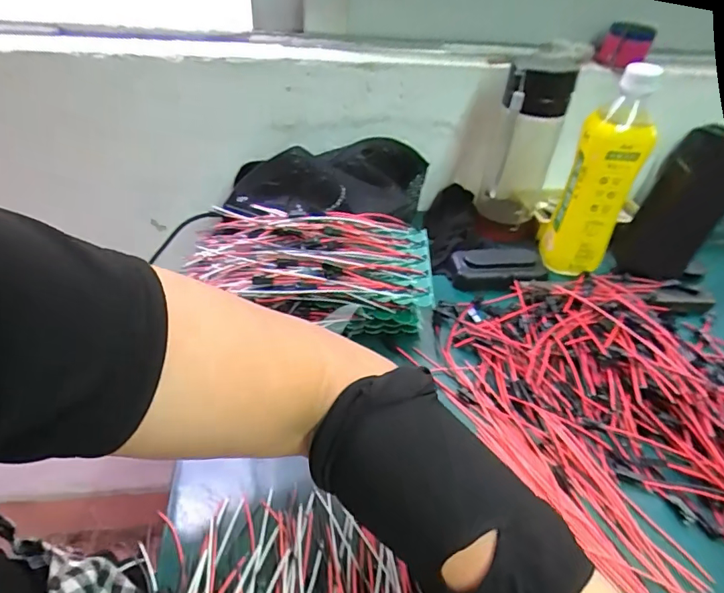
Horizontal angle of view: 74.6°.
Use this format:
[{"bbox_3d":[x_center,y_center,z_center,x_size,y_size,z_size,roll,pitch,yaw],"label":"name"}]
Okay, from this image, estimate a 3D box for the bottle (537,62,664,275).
[{"bbox_3d":[0.242,-0.122,0.483,0.067,0.202,0.055,22,43,18],"label":"bottle"}]

